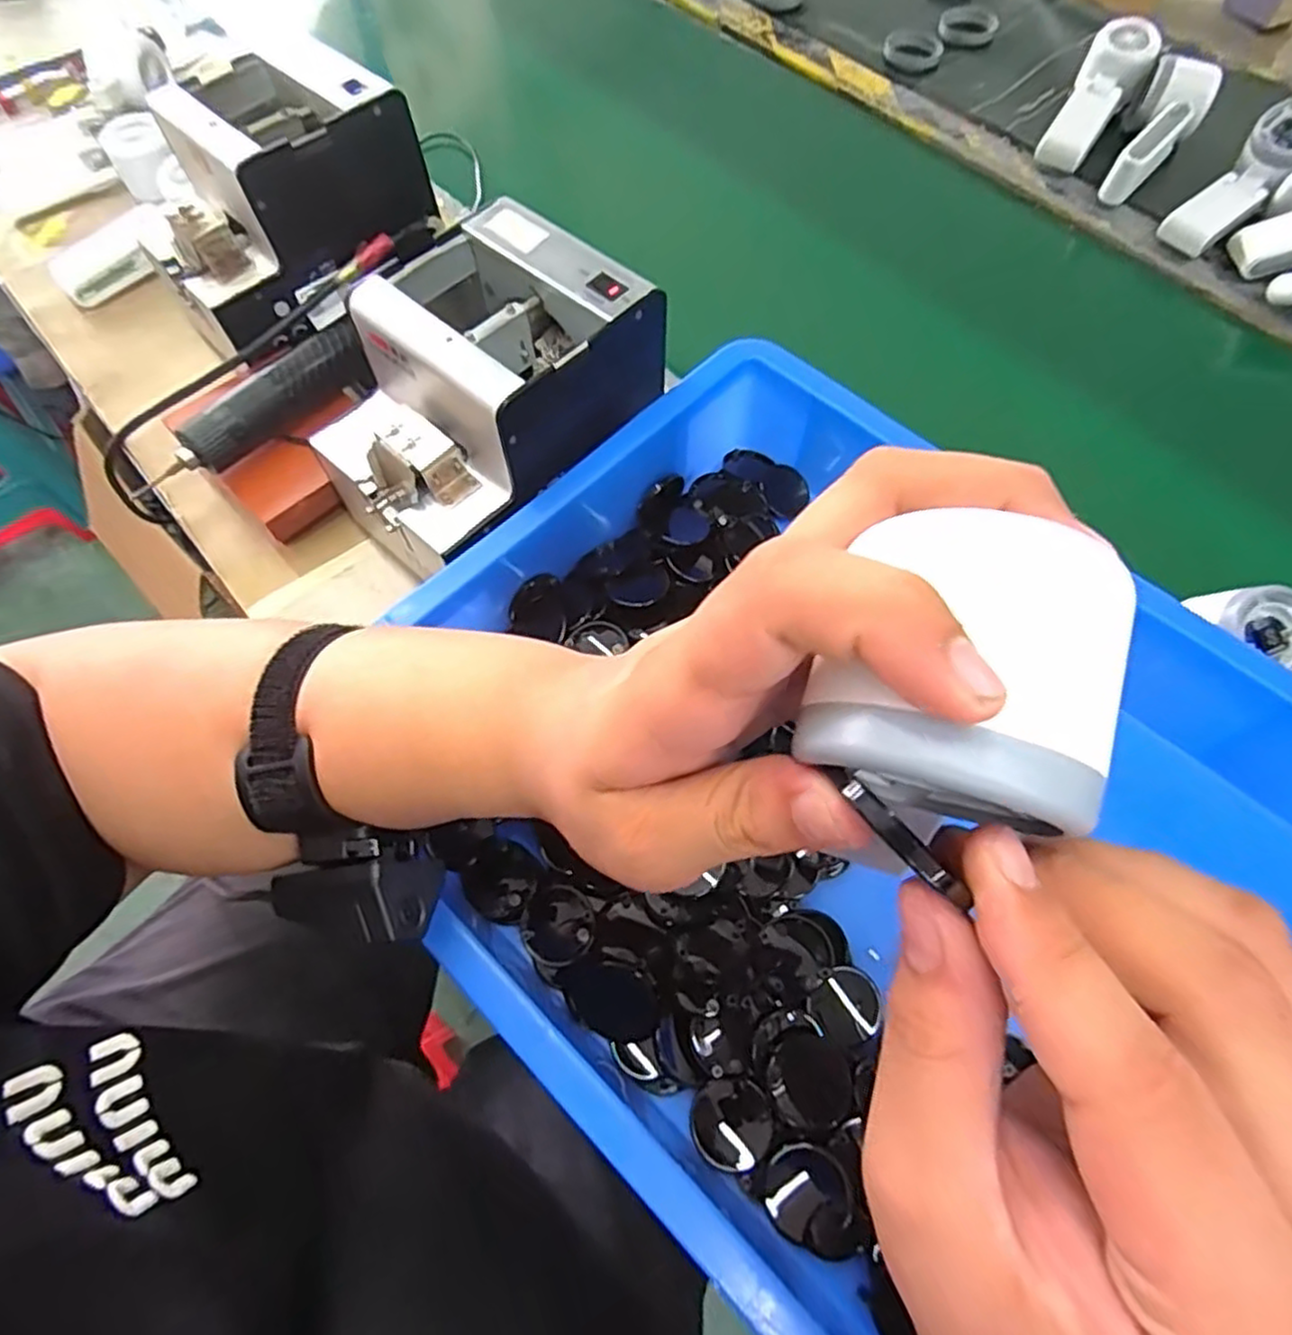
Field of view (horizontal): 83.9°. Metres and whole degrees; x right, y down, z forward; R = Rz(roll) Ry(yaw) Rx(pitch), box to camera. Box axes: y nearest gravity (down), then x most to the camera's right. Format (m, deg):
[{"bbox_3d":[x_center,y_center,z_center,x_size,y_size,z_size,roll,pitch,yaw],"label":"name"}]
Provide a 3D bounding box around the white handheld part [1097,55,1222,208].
[{"bbox_3d":[0.464,-0.486,0.658,0.061,0.061,0.144,31,67,13],"label":"white handheld part"}]

